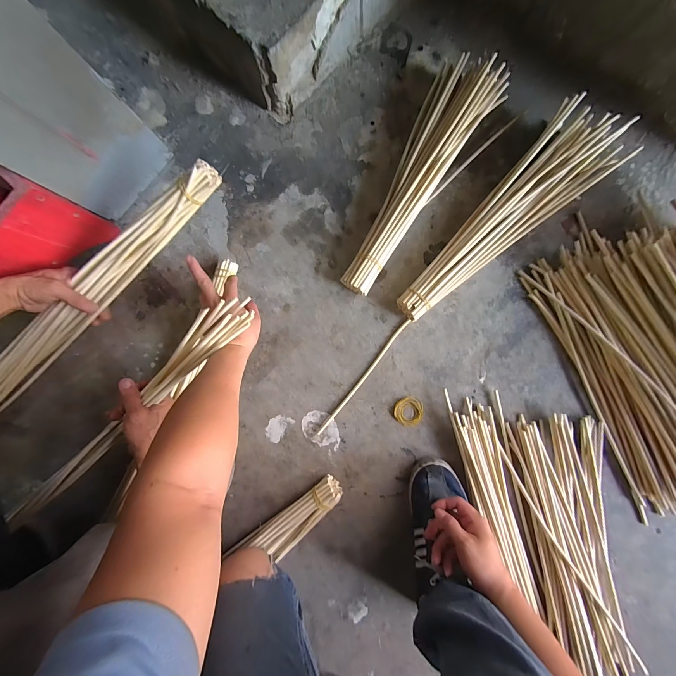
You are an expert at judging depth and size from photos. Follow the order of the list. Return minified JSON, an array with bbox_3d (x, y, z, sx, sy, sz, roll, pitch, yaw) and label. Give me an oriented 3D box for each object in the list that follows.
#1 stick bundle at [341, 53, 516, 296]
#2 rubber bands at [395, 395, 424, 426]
[{"bbox_3d":[0.140,-0.287,0.571,0.139,0.068,0.453,34,91,3],"label":"stick bundle"},{"bbox_3d":[0.136,0.140,0.593,0.055,0.004,0.055,0,89,4],"label":"rubber bands"}]

